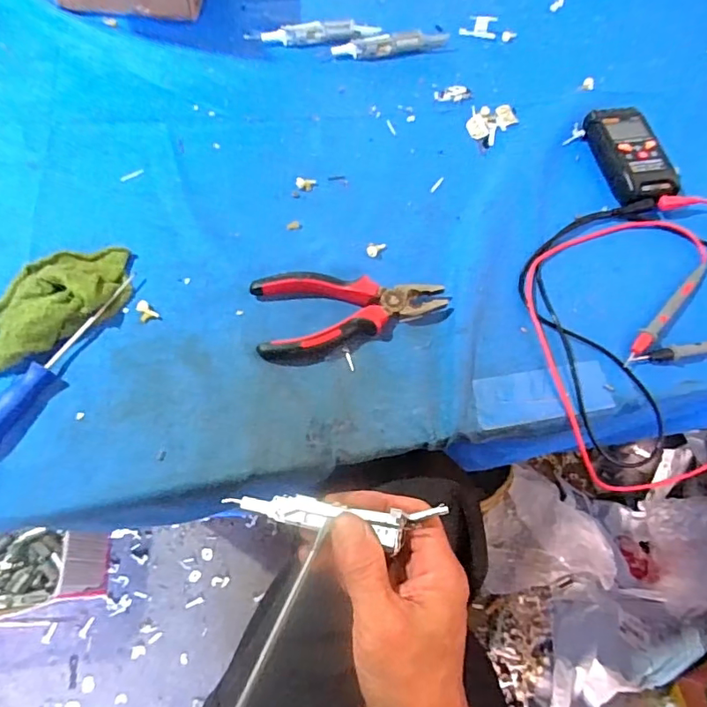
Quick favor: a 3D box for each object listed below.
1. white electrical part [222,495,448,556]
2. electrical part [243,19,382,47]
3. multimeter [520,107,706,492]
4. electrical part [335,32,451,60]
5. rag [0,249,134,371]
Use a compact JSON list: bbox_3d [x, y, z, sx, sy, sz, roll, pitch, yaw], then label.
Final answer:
[{"bbox_3d":[-0.018,0.101,0.319,0.128,0.018,0.023,4,63,17],"label":"white electrical part"},{"bbox_3d":[-0.045,-0.359,0.579,0.145,0.016,0.024,-6,65,-6],"label":"electrical part"},{"bbox_3d":[0.269,-0.072,0.477,0.255,0.057,0.351,-13,66,-9],"label":"multimeter"},{"bbox_3d":[0.043,-0.345,0.578,0.129,0.015,0.020,-9,66,-8],"label":"electrical part"},{"bbox_3d":[-0.248,-0.044,0.414,0.137,0.026,0.077,-37,72,-18],"label":"rag"}]

